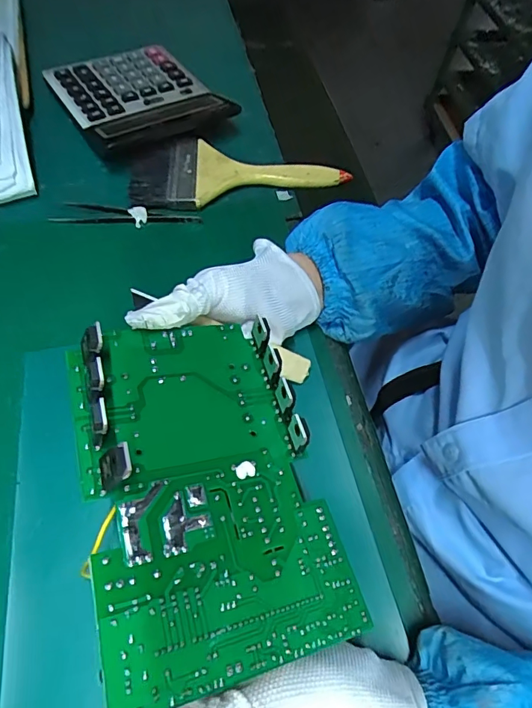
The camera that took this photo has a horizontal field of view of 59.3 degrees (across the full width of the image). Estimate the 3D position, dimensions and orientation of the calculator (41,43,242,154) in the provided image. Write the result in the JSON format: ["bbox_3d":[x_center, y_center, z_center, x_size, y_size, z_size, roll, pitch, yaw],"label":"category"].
[{"bbox_3d":[-0.138,-0.274,0.490,0.144,0.023,0.182,-35,70,-18],"label":"calculator"}]

